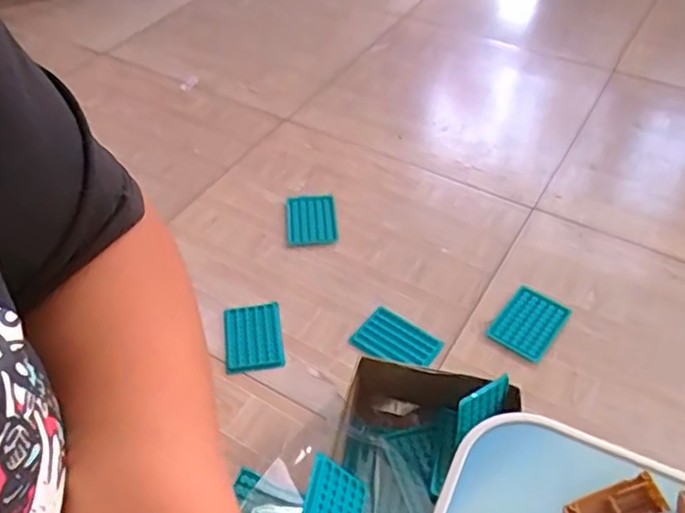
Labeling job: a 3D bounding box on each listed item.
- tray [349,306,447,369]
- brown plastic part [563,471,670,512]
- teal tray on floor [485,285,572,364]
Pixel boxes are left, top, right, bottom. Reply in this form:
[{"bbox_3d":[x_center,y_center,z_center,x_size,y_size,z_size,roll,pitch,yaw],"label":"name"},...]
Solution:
[{"bbox_3d":[0.086,0.135,0.985,0.124,0.010,0.087,28,54,25],"label":"tray"},{"bbox_3d":[0.136,0.125,0.307,0.049,0.012,0.019,-16,49,-13],"label":"brown plastic part"},{"bbox_3d":[0.309,0.106,1.020,0.094,0.008,0.122,29,54,25],"label":"teal tray on floor"}]

